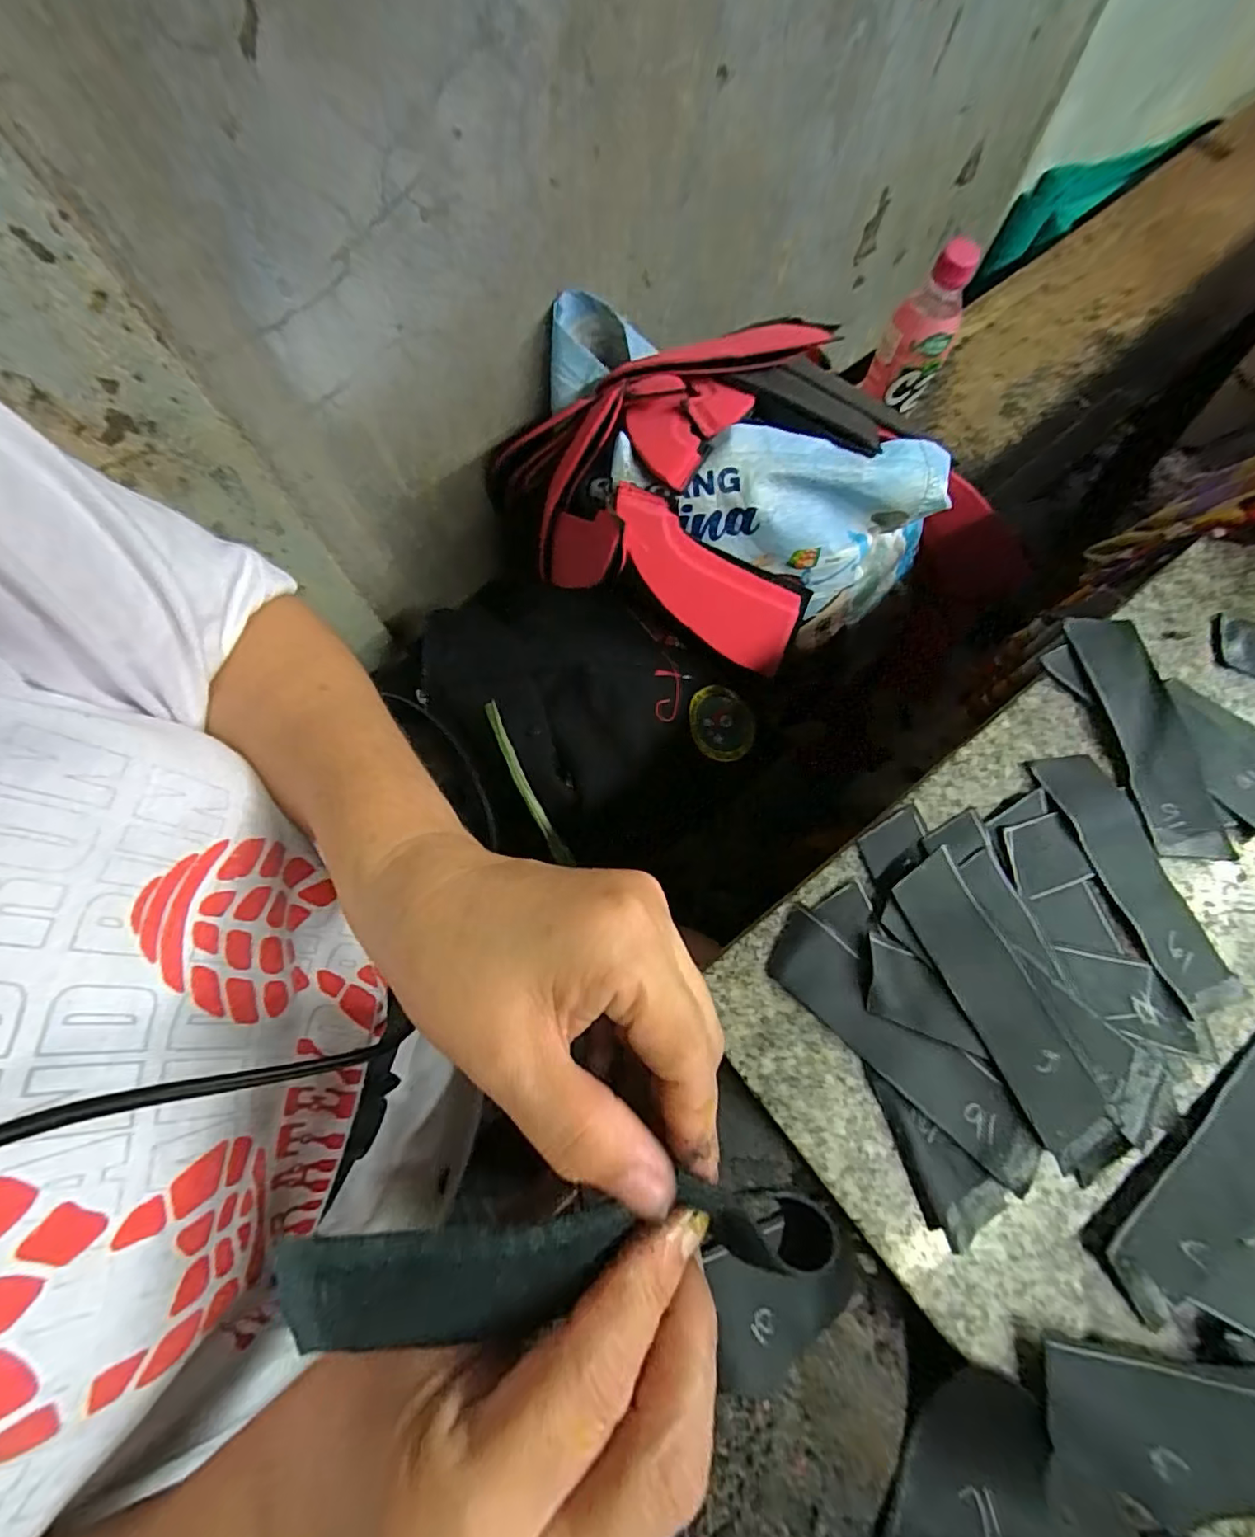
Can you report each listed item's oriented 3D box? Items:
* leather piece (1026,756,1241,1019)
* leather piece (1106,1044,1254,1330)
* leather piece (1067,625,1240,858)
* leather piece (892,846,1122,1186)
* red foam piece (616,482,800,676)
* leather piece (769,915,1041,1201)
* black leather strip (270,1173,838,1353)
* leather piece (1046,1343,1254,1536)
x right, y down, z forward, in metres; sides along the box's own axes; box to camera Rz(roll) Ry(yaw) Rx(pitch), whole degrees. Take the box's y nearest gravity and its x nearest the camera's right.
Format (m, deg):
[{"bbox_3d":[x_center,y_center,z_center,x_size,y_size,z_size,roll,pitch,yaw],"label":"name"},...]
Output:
[{"bbox_3d":[0.219,0.044,0.251,0.033,0.004,0.111,-19,73,-11],"label":"leather piece"},{"bbox_3d":[0.225,0.148,0.218,0.123,0.004,0.034,-37,76,-12],"label":"leather piece"},{"bbox_3d":[0.239,-0.017,0.268,0.034,0.006,0.117,-8,72,-2],"label":"leather piece"},{"bbox_3d":[0.146,0.094,0.228,0.030,0.005,0.120,-24,73,1],"label":"leather piece"},{"bbox_3d":[0.065,-0.140,0.449,0.188,0.047,0.056,32,74,-27],"label":"red foam piece"},{"bbox_3d":[0.107,0.109,0.228,0.118,0.005,0.029,41,77,13],"label":"leather piece"},{"bbox_3d":[-0.017,0.128,0.152,0.139,0.016,0.027,-3,74,-7],"label":"black leather strip"},{"bbox_3d":[0.185,0.224,0.193,0.091,0.009,0.043,10,72,4],"label":"leather piece"}]

